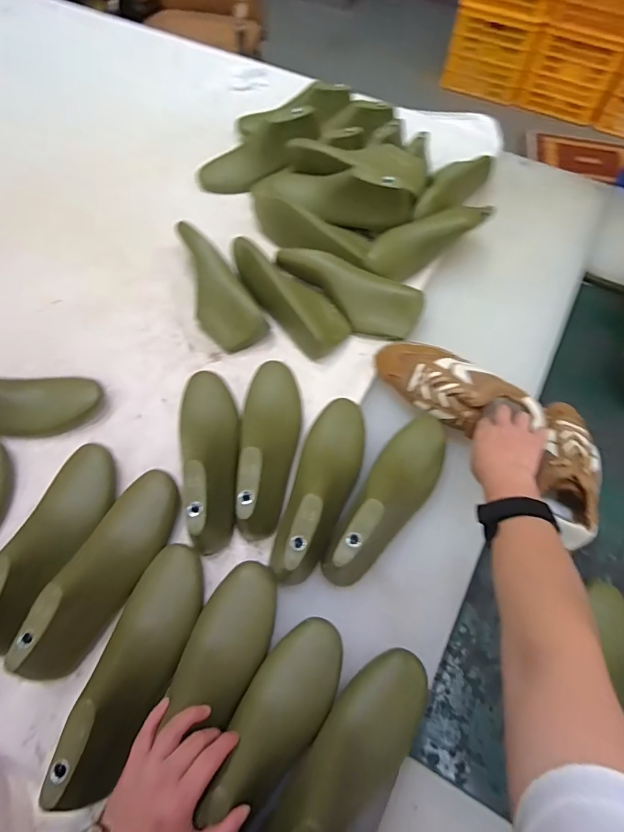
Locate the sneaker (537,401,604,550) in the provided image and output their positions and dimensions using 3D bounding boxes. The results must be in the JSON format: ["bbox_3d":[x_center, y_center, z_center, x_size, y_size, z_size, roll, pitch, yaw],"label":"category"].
[{"bbox_3d":[0.354,0.073,0.629,0.090,0.077,0.223,13,63,7],"label":"sneaker"}]

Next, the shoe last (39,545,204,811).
[{"bbox_3d":[-0.184,0.260,0.470,0.076,0.081,0.249,14,49,8],"label":"shoe last"}]

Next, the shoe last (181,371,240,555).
[{"bbox_3d":[-0.133,0.041,0.583,0.079,0.081,0.252,-11,63,-5],"label":"shoe last"}]

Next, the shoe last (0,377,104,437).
[{"bbox_3d":[-0.422,-0.011,0.617,0.246,0.083,0.064,-4,62,-17],"label":"shoe last"}]

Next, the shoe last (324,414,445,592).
[{"bbox_3d":[0.101,0.096,0.558,0.079,0.091,0.257,32,67,16],"label":"shoe last"}]

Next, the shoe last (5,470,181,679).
[{"bbox_3d":[-0.232,0.171,0.509,0.073,0.081,0.250,16,64,8],"label":"shoe last"}]

